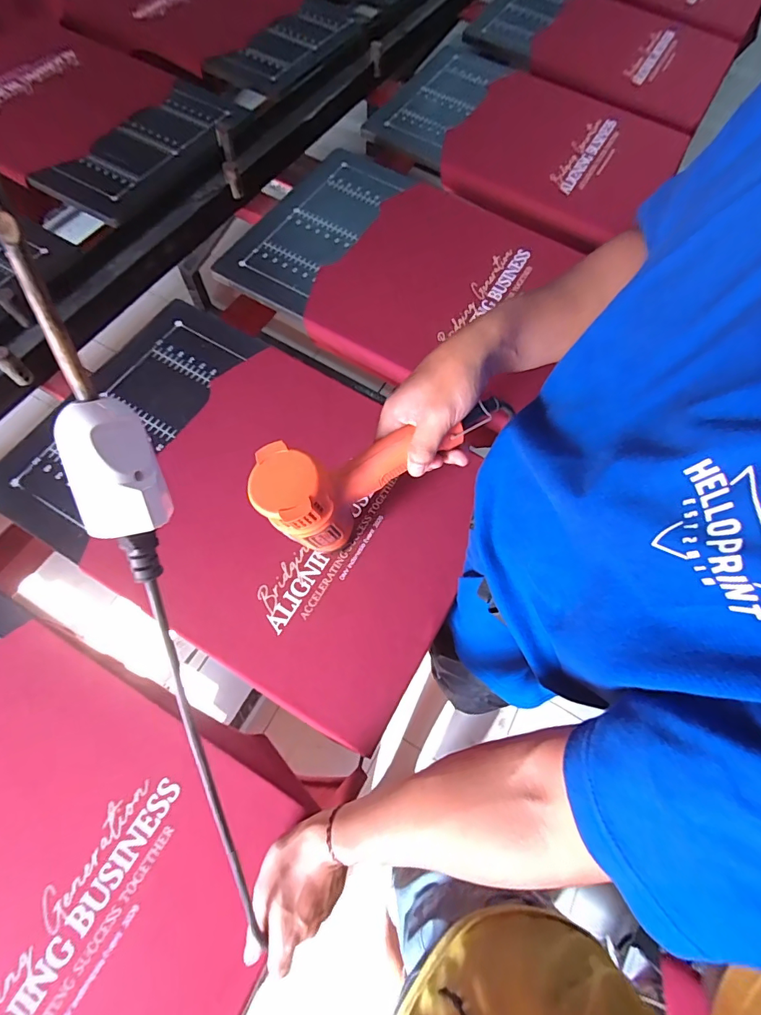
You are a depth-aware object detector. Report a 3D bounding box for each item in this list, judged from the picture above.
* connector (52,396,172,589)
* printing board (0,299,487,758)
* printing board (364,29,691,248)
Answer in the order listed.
[{"bbox_3d":[-0.128,-0.002,0.218,0.036,0.098,0.026,-6,26,-5],"label":"connector"},{"bbox_3d":[-0.173,-0.036,0.568,0.592,0.023,0.384,30,69,10],"label":"printing board"},{"bbox_3d":[0.311,-0.811,0.930,0.590,0.035,0.484,32,71,9],"label":"printing board"}]

